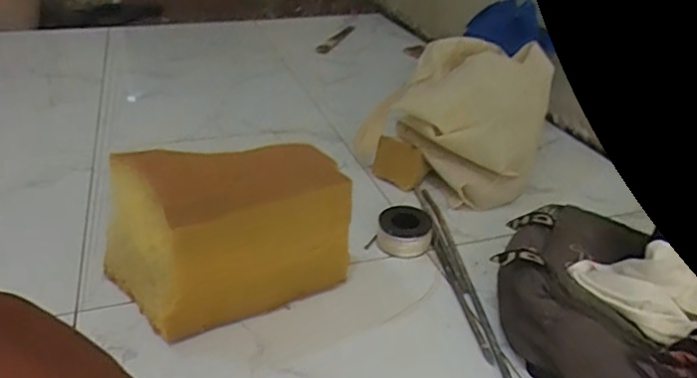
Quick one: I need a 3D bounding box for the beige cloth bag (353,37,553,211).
[{"bbox_3d":[0.216,-0.139,1.075,0.300,0.214,0.280,23,37,32],"label":"beige cloth bag"}]

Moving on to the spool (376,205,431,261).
[{"bbox_3d":[0.087,0.067,0.883,0.083,0.046,0.076,6,31,7],"label":"spool"}]

